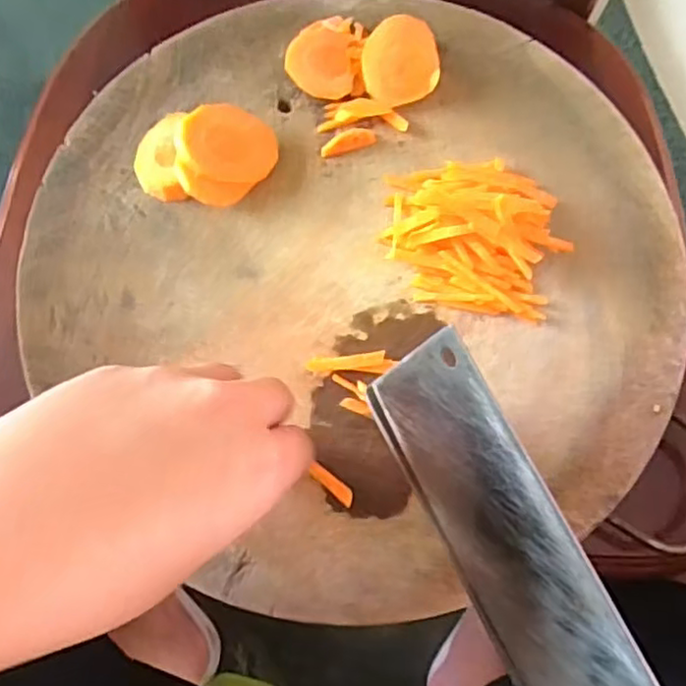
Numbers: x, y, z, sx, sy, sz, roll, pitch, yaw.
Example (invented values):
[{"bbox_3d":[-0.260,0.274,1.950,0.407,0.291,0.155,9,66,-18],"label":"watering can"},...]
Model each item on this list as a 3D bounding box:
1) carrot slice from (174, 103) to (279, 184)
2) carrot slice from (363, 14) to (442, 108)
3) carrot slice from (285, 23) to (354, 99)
[{"bbox_3d":[-0.061,-0.104,0.346,0.047,0.008,0.044,2,84,-18],"label":"carrot slice"},{"bbox_3d":[0.031,-0.154,0.361,0.041,0.004,0.044,1,107,3],"label":"carrot slice"},{"bbox_3d":[-0.013,-0.157,0.370,0.035,0.005,0.042,-8,92,-6],"label":"carrot slice"}]

